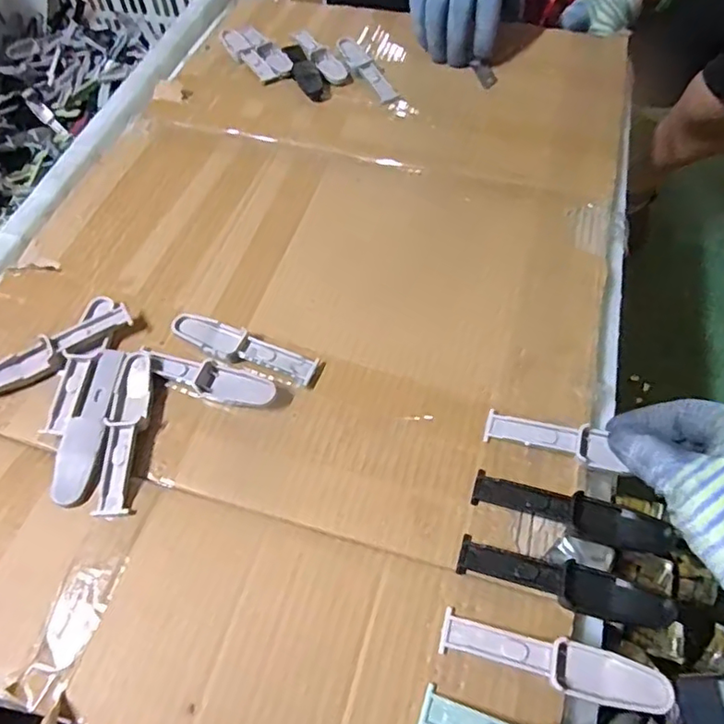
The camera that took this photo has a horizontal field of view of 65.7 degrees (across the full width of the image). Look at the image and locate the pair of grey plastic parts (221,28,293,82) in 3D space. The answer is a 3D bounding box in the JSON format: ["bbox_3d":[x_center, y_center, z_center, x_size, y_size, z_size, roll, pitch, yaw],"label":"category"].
[{"bbox_3d":[-0.105,-0.309,0.559,0.040,0.009,0.098,-32,60,-20],"label":"pair of grey plastic parts"}]

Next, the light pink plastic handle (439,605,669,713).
[{"bbox_3d":[0.090,0.141,0.266,0.102,0.009,0.022,12,59,10],"label":"light pink plastic handle"}]

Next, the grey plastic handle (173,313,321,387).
[{"bbox_3d":[-0.080,-0.009,0.373,0.104,0.010,0.024,21,61,15],"label":"grey plastic handle"}]

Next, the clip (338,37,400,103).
[{"bbox_3d":[0.003,-0.280,0.536,0.022,0.010,0.107,-22,60,-11],"label":"clip"}]

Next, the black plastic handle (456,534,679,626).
[{"bbox_3d":[0.103,0.112,0.286,0.104,0.012,0.021,12,60,10],"label":"black plastic handle"}]

